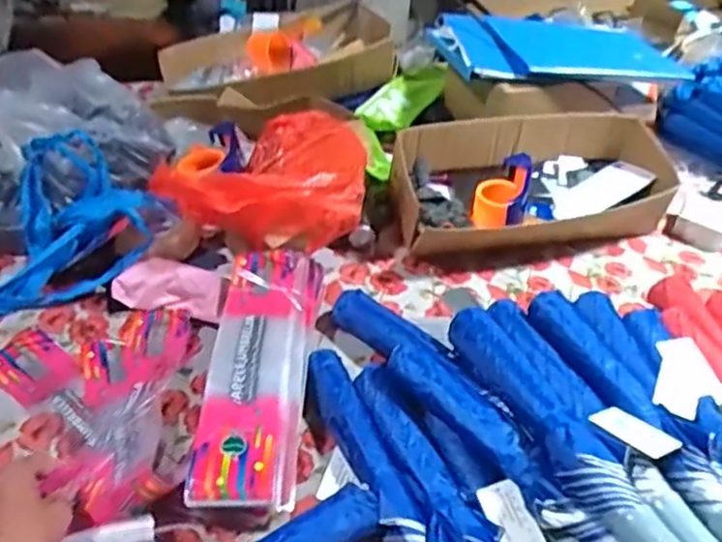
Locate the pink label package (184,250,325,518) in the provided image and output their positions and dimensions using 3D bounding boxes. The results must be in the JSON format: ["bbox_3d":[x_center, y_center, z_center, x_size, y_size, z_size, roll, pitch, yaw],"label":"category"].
[{"bbox_3d":[-0.112,0.116,0.736,0.106,0.075,0.345,4,40,0],"label":"pink label package"}]

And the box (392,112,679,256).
[{"bbox_3d":[0.261,-0.134,1.023,0.419,0.131,0.199,-8,42,-14],"label":"box"}]

